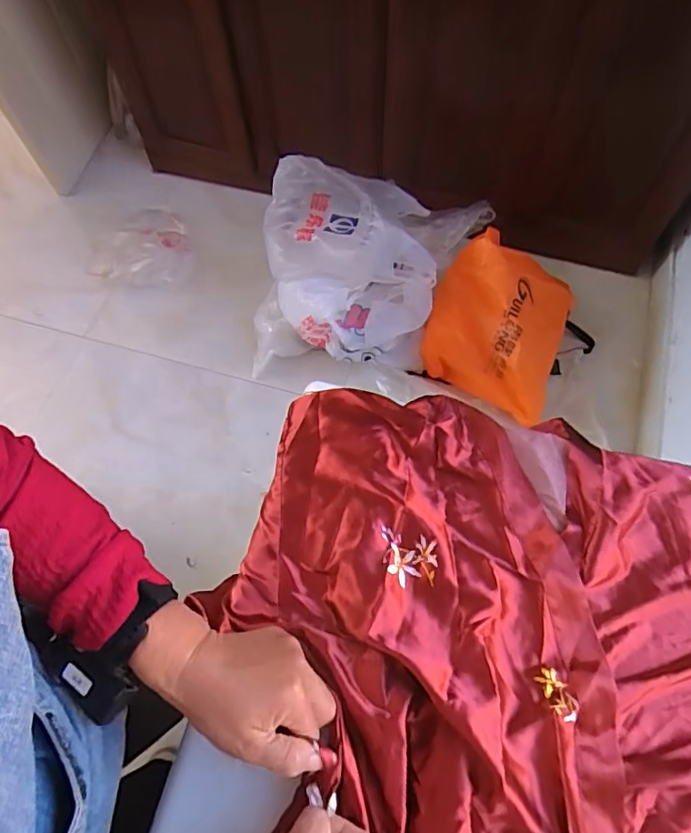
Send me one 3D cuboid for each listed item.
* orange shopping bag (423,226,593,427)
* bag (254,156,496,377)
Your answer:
[{"bbox_3d":[0.405,-0.242,1.398,0.361,0.195,0.363,24,70,13],"label":"orange shopping bag"},{"bbox_3d":[0.065,-0.393,1.400,0.624,0.320,0.459,-1,66,3],"label":"bag"}]

